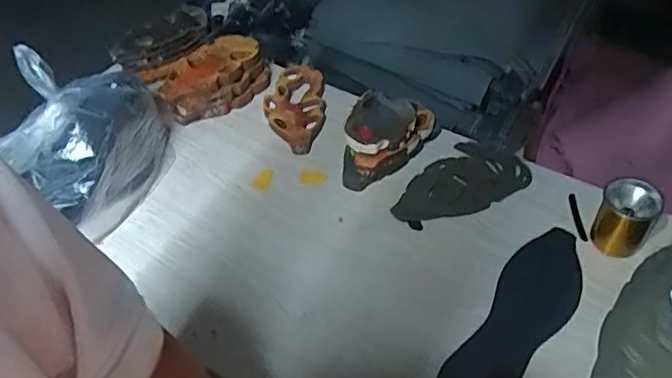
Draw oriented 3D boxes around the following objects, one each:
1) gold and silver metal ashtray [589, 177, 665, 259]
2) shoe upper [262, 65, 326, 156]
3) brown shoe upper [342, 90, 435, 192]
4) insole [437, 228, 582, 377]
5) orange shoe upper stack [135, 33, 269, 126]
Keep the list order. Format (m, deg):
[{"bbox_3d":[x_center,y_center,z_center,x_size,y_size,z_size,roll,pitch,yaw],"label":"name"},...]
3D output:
[{"bbox_3d":[0.409,0.042,0.826,0.075,0.090,0.067,25,53,25],"label":"gold and silver metal ashtray"},{"bbox_3d":[-0.077,-0.152,1.086,0.111,0.031,0.217,-5,47,-1],"label":"shoe upper"},{"bbox_3d":[0.091,-0.091,0.987,0.143,0.067,0.202,5,47,9],"label":"brown shoe upper"},{"bbox_3d":[0.254,0.170,0.791,0.100,0.010,0.306,25,57,28],"label":"insole"},{"bbox_3d":[-0.248,-0.210,1.116,0.238,0.079,0.171,-12,47,-7],"label":"orange shoe upper stack"}]

